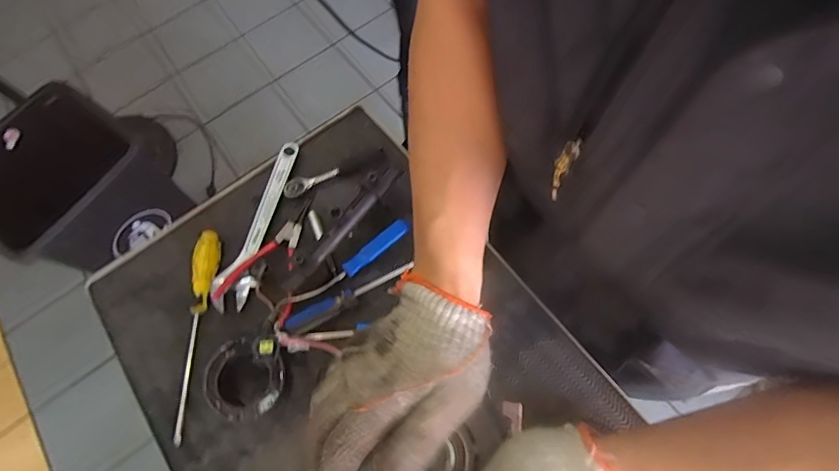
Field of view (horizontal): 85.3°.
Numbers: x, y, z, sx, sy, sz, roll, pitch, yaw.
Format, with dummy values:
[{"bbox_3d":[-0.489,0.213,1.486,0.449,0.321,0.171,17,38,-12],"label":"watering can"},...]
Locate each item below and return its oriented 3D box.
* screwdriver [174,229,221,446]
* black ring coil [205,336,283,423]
[{"bbox_3d":[-0.281,0.115,0.563,0.026,0.031,0.251,0,67,6],"label":"screwdriver"},{"bbox_3d":[-0.198,0.166,0.528,0.091,0.046,0.088,-2,67,5],"label":"black ring coil"}]

